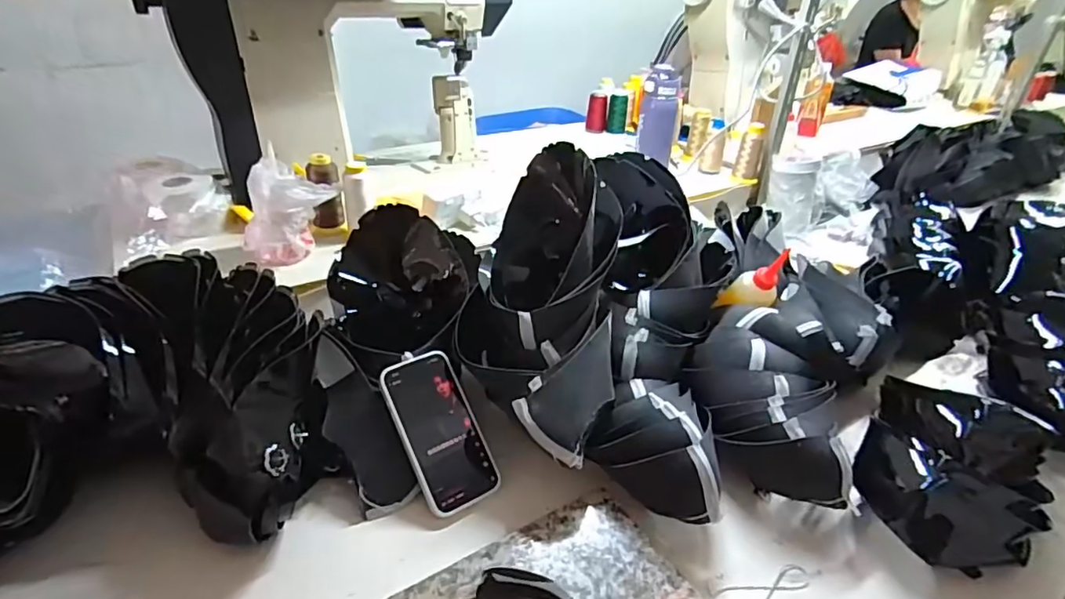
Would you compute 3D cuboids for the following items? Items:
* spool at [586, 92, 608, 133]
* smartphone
[{"bbox_3d":[0.168,-0.489,1.481,0.048,0.094,0.038,6,33,4],"label":"spool"},{"bbox_3d":[-0.099,0.141,0.610,0.082,0.012,0.167,-19,78,-30],"label":"smartphone"}]

